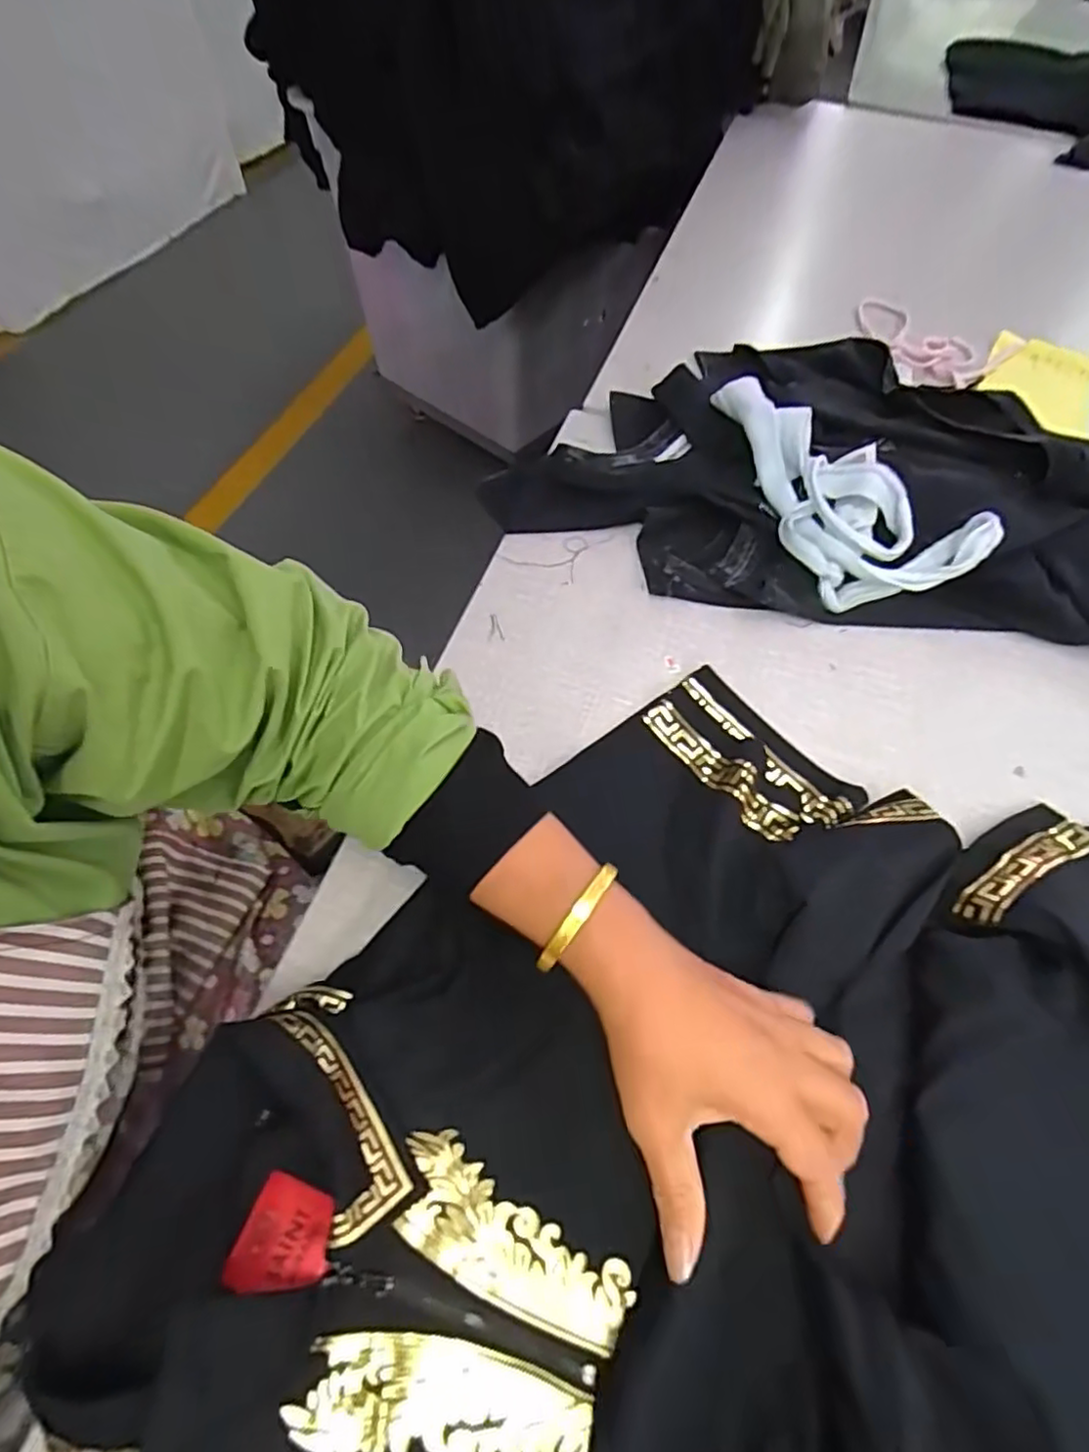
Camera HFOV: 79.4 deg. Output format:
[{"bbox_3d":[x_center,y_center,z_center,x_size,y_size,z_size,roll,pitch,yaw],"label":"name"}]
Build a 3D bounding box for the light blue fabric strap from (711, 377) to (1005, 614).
[{"bbox_3d":[0.270,-0.229,0.605,0.164,0.056,0.266,-6,60,-7],"label":"light blue fabric strap"}]

